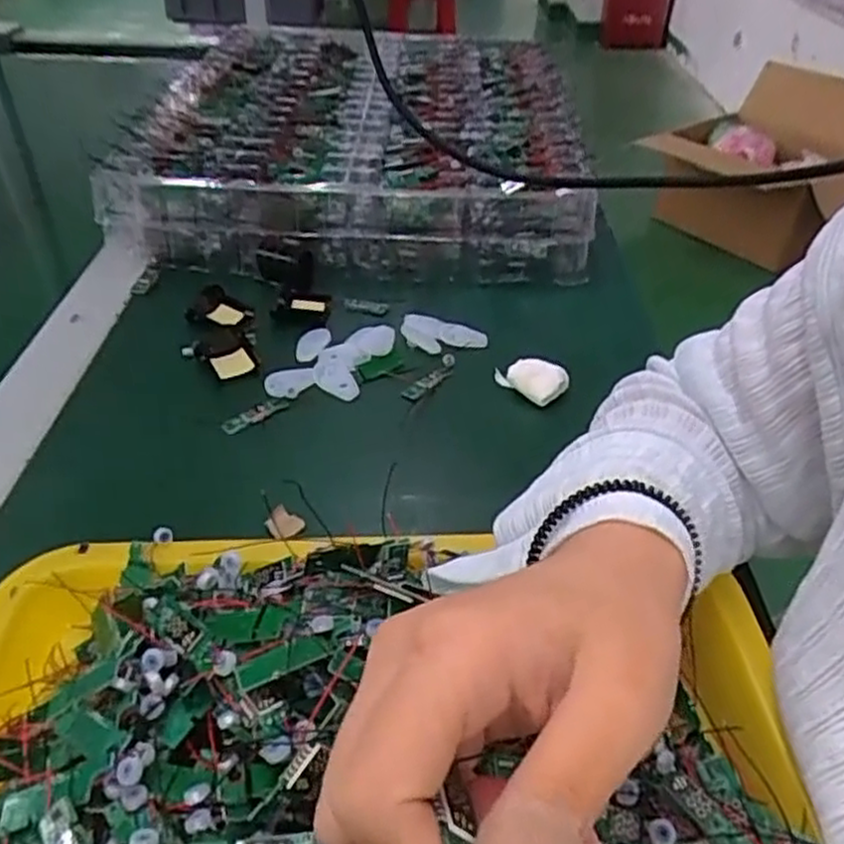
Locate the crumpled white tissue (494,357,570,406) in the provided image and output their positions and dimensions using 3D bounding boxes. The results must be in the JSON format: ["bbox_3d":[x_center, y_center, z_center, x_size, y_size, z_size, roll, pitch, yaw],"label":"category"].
[{"bbox_3d":[0.071,-0.027,0.490,0.048,0.023,0.024,11,40,11],"label":"crumpled white tissue"}]

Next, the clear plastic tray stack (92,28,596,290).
[{"bbox_3d":[-0.055,-0.314,0.798,0.395,0.083,0.548,1,39,0],"label":"clear plastic tray stack"}]

